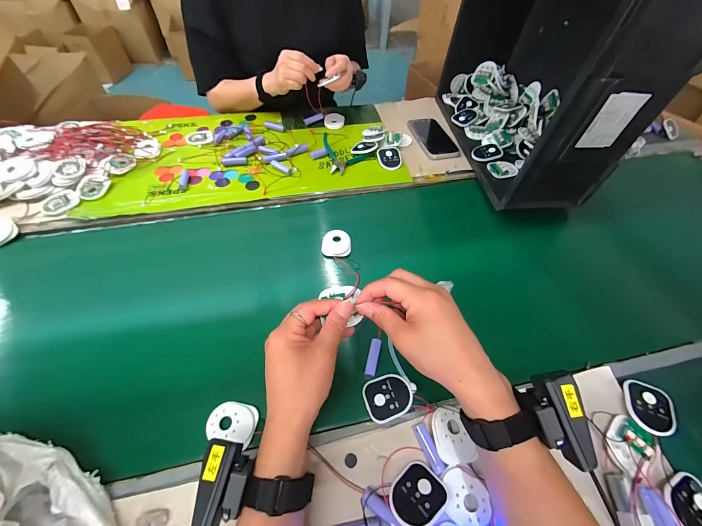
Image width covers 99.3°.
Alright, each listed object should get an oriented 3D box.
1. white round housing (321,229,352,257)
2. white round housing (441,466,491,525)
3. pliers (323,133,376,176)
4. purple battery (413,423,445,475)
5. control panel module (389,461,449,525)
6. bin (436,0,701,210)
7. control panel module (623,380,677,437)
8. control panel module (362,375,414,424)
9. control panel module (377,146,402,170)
[{"bbox_3d":[-0.024,-0.034,0.512,0.049,0.008,0.055,3,55,0],"label":"white round housing"},{"bbox_3d":[0.118,0.238,0.304,0.042,0.012,0.051,-8,56,-7],"label":"white round housing"},{"bbox_3d":[-0.020,-0.227,0.632,0.116,0.025,0.098,19,57,11],"label":"pliers"},{"bbox_3d":[0.087,0.205,0.332,0.014,0.013,0.050,-16,58,-13],"label":"purple battery"},{"bbox_3d":[0.066,0.235,0.302,0.057,0.006,0.047,-27,40,-35],"label":"control panel module"},{"bbox_3d":[0.345,-0.379,0.571,0.185,0.351,0.492,-2,54,-3],"label":"bin"},{"bbox_3d":[0.349,0.169,0.348,0.047,0.008,0.057,18,57,10],"label":"control panel module"},{"bbox_3d":[0.045,0.162,0.363,0.055,0.012,0.048,-14,57,-11],"label":"control panel module"},{"bbox_3d":[0.082,-0.224,0.637,0.051,0.012,0.066,-1,68,-3],"label":"control panel module"}]

